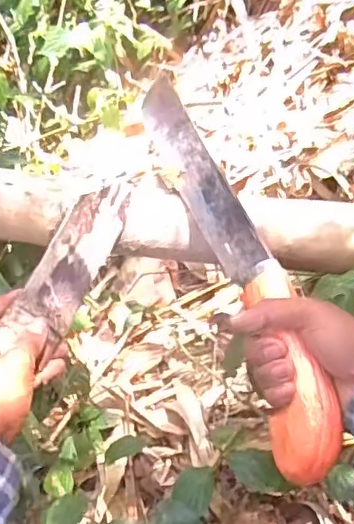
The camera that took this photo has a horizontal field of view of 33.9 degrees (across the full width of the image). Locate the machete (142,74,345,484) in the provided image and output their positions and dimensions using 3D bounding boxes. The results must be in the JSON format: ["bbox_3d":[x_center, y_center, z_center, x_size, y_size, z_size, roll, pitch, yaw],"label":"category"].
[{"bbox_3d":[0.042,-0.019,0.485,0.050,0.041,0.385,-15,58,-11],"label":"machete"}]

